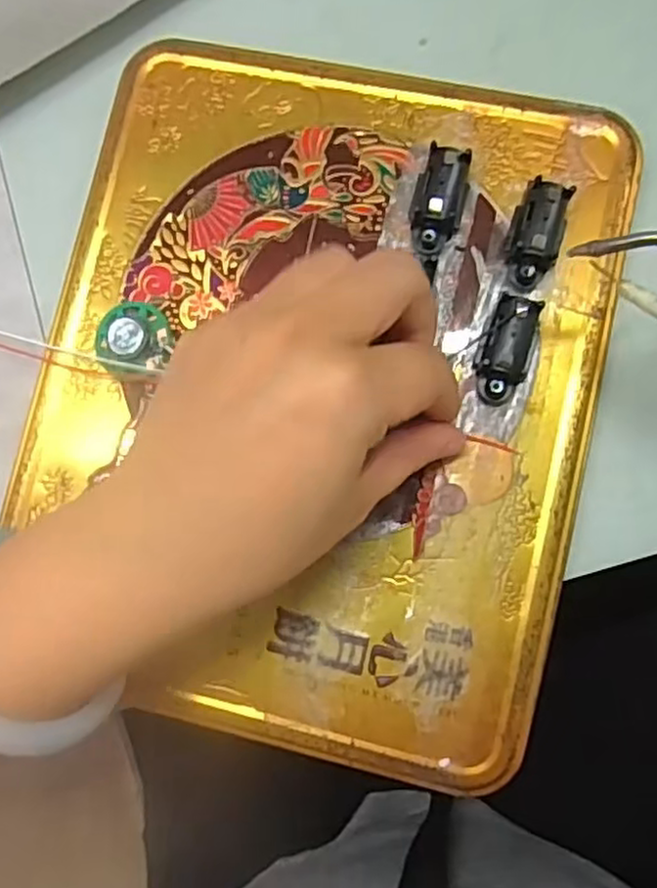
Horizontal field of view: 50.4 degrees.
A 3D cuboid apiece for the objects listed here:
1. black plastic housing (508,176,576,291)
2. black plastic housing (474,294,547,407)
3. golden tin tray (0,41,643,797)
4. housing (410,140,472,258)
[{"bbox_3d":[0.071,-0.070,0.236,0.017,0.014,0.034,22,83,7],"label":"black plastic housing"},{"bbox_3d":[0.059,-0.031,0.232,0.017,0.013,0.035,17,98,6],"label":"black plastic housing"},{"bbox_3d":[-0.007,-0.020,0.240,0.193,0.021,0.237,12,82,5],"label":"golden tin tray"},{"bbox_3d":[0.039,-0.082,0.240,0.016,0.014,0.034,12,82,5],"label":"housing"}]

